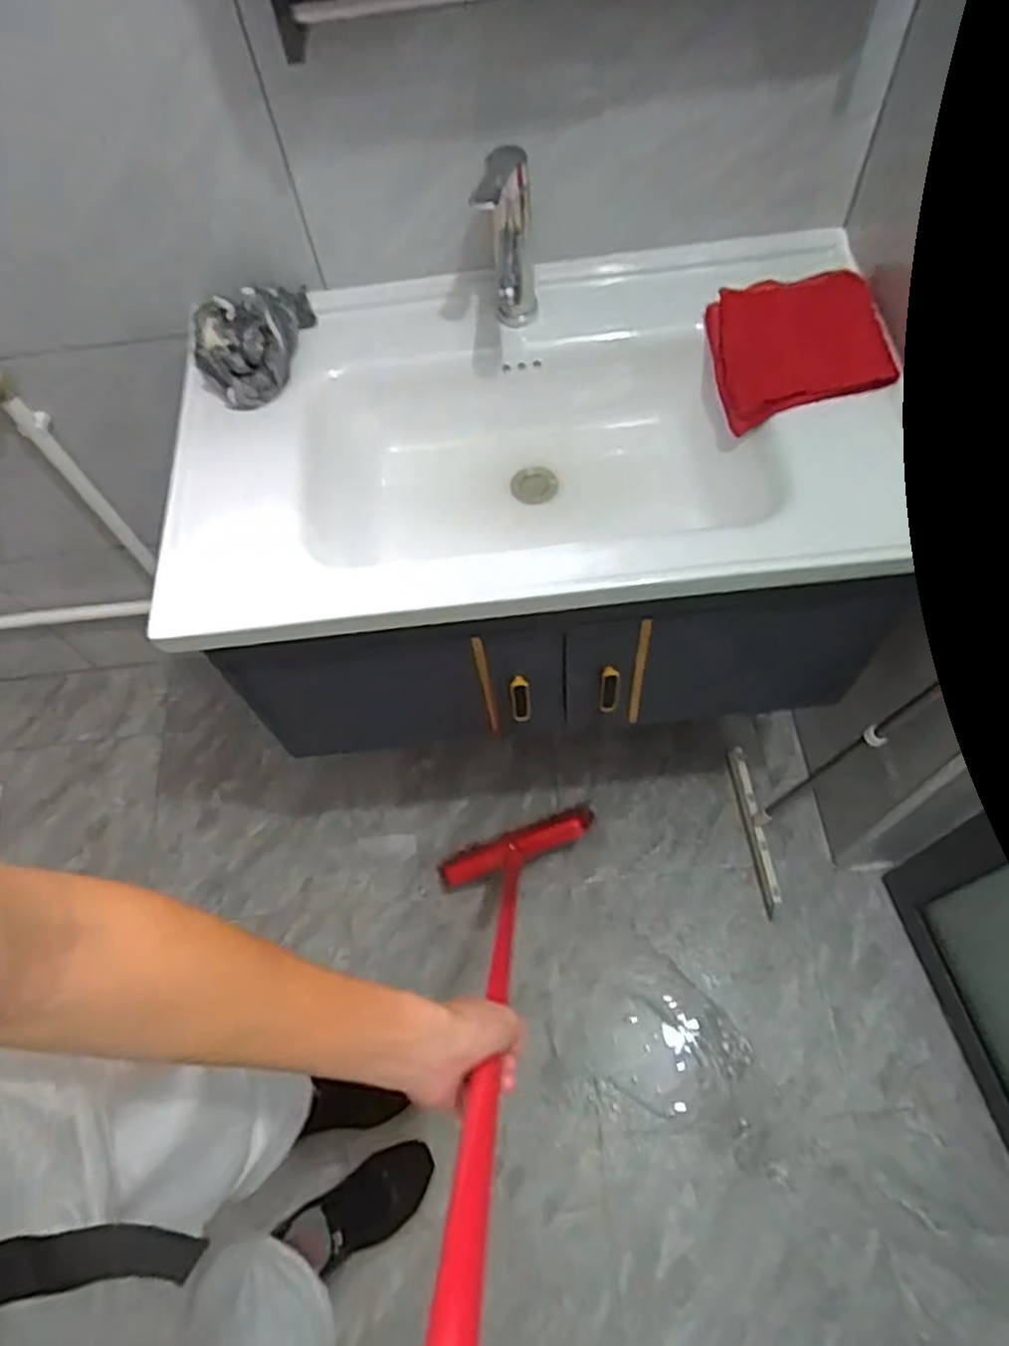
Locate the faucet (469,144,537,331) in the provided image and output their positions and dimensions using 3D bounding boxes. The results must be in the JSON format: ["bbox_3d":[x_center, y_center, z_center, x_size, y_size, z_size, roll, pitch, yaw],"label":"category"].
[{"bbox_3d":[0.004,-0.450,0.860,0.051,0.188,0.152,6,64,8],"label":"faucet"}]

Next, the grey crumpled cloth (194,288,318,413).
[{"bbox_3d":[-0.297,-0.387,0.930,0.140,0.073,0.146,-11,63,-1],"label":"grey crumpled cloth"}]

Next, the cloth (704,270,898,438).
[{"bbox_3d":[0.319,-0.373,0.874,0.168,0.029,0.174,-16,73,18],"label":"cloth"}]

